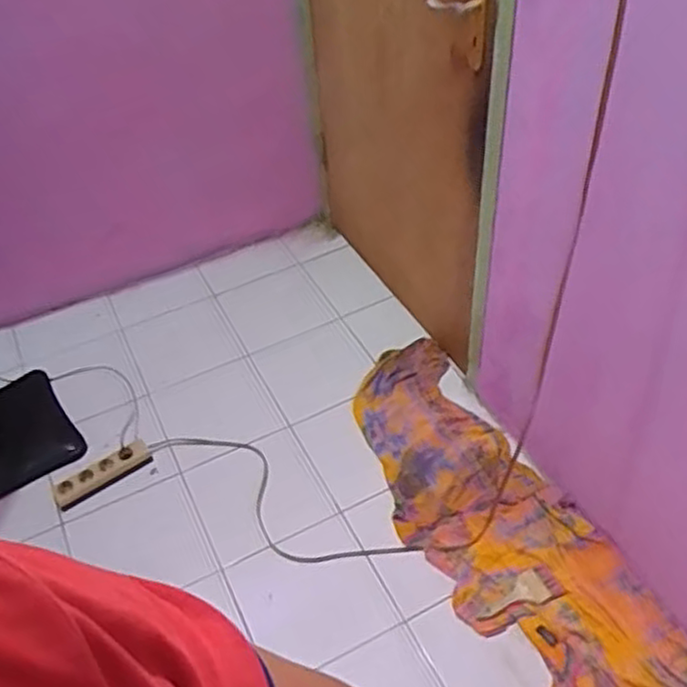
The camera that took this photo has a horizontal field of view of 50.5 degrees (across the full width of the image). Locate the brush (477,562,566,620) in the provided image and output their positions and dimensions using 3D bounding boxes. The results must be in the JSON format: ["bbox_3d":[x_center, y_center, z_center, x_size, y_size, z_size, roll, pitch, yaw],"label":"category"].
[{"bbox_3d":[0.363,0.518,1.508,0.186,0.012,0.070,-19,46,-13],"label":"brush"}]

